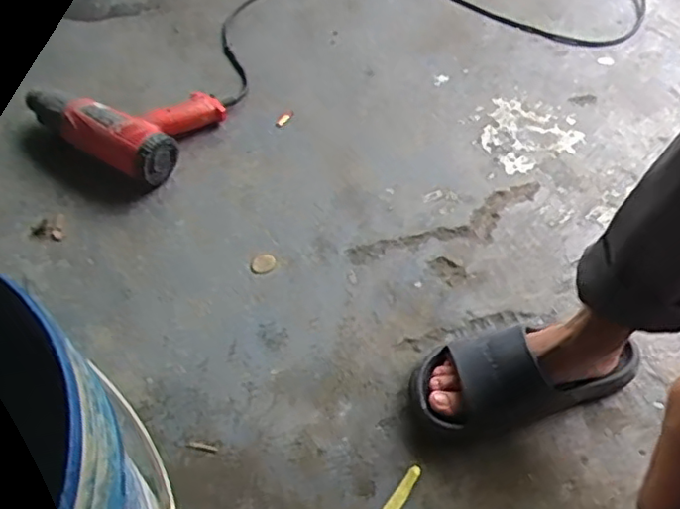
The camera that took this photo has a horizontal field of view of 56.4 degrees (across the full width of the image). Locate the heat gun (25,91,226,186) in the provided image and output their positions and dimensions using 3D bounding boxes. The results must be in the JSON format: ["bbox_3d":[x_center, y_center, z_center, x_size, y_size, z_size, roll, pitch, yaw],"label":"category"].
[{"bbox_3d":[-0.298,-0.199,0.885,0.201,0.090,0.177,24,59,14],"label":"heat gun"}]

